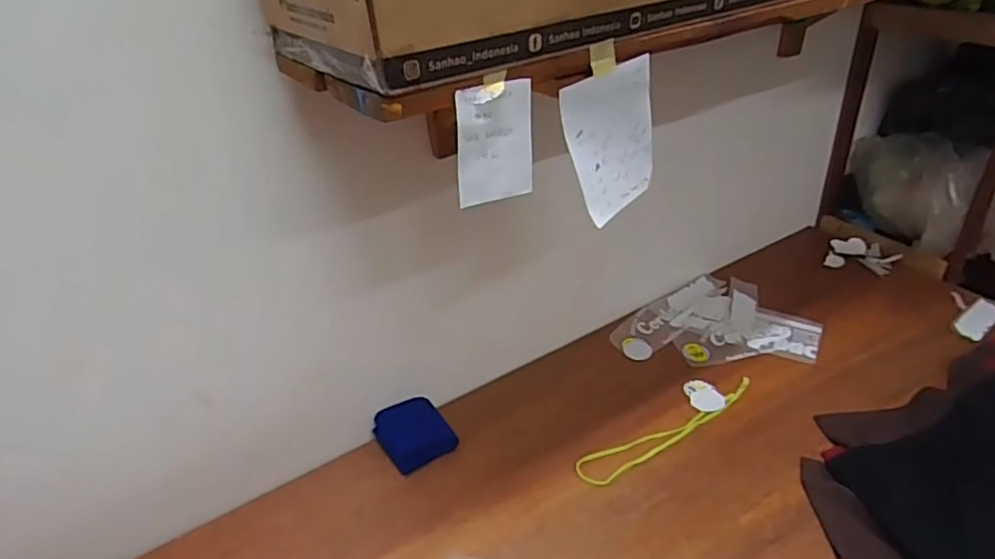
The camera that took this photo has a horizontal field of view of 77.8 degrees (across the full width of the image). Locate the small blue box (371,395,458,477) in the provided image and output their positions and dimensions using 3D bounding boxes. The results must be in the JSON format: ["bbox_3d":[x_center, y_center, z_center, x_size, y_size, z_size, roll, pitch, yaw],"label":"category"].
[{"bbox_3d":[-0.141,0.257,1.038,0.114,0.045,0.118,-21,37,-22],"label":"small blue box"}]

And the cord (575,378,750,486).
[{"bbox_3d":[0.297,0.252,1.033,0.375,0.006,0.055,-19,42,-21],"label":"cord"}]

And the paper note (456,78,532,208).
[{"bbox_3d":[-0.001,-0.121,0.556,0.079,0.103,0.010,-21,37,-23],"label":"paper note"}]

